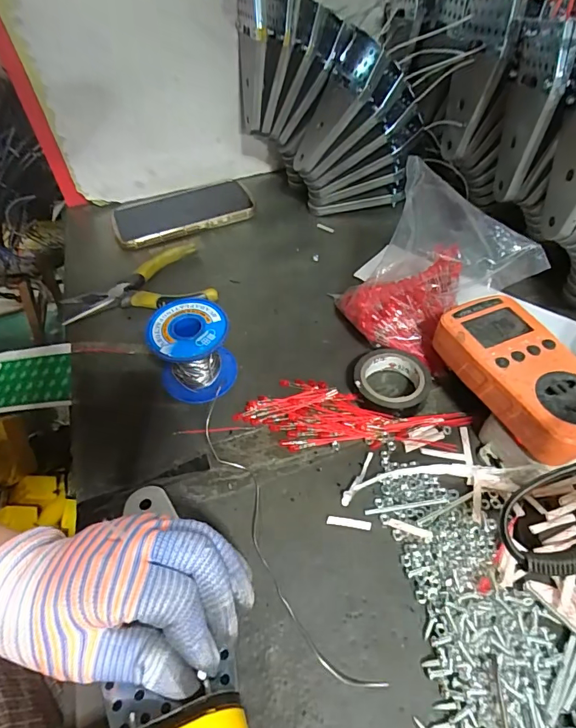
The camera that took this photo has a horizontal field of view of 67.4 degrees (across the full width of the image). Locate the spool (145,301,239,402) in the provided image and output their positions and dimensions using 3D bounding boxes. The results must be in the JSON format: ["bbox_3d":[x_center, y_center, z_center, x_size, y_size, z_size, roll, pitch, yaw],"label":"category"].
[{"bbox_3d":[-0.077,-0.010,0.355,0.061,0.065,0.055,-15,51,-9],"label":"spool"}]

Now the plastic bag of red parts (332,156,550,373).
[{"bbox_3d":[0.115,-0.076,0.367,0.115,0.118,0.124,-26,54,-17],"label":"plastic bag of red parts"}]

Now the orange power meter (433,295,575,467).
[{"bbox_3d":[0.168,0.006,0.307,0.065,0.033,0.126,-20,54,-14],"label":"orange power meter"}]

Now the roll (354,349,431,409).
[{"bbox_3d":[0.087,0.013,0.357,0.058,0.016,0.058,-1,51,2],"label":"roll"}]

